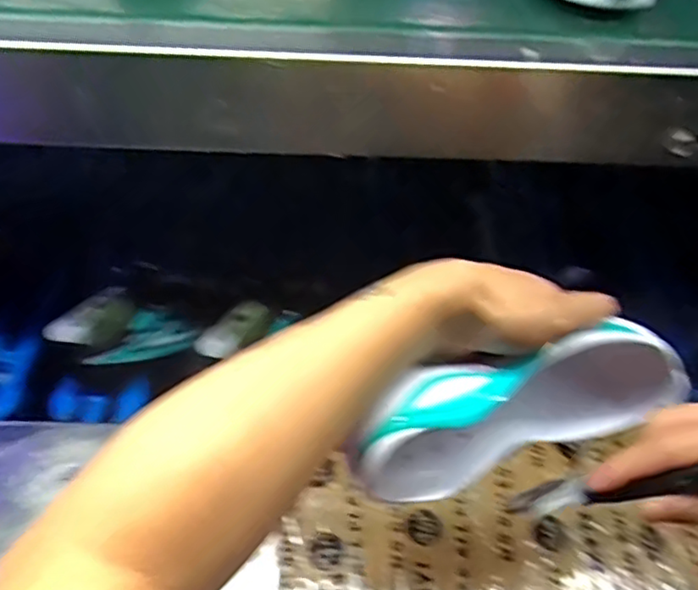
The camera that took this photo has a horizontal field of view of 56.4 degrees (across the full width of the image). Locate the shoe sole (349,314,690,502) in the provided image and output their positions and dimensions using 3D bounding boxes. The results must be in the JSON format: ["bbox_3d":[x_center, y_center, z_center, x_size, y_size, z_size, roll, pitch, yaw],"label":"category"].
[{"bbox_3d":[0.113,0.076,0.421,0.239,0.106,0.042,-7,41,-27],"label":"shoe sole"}]

